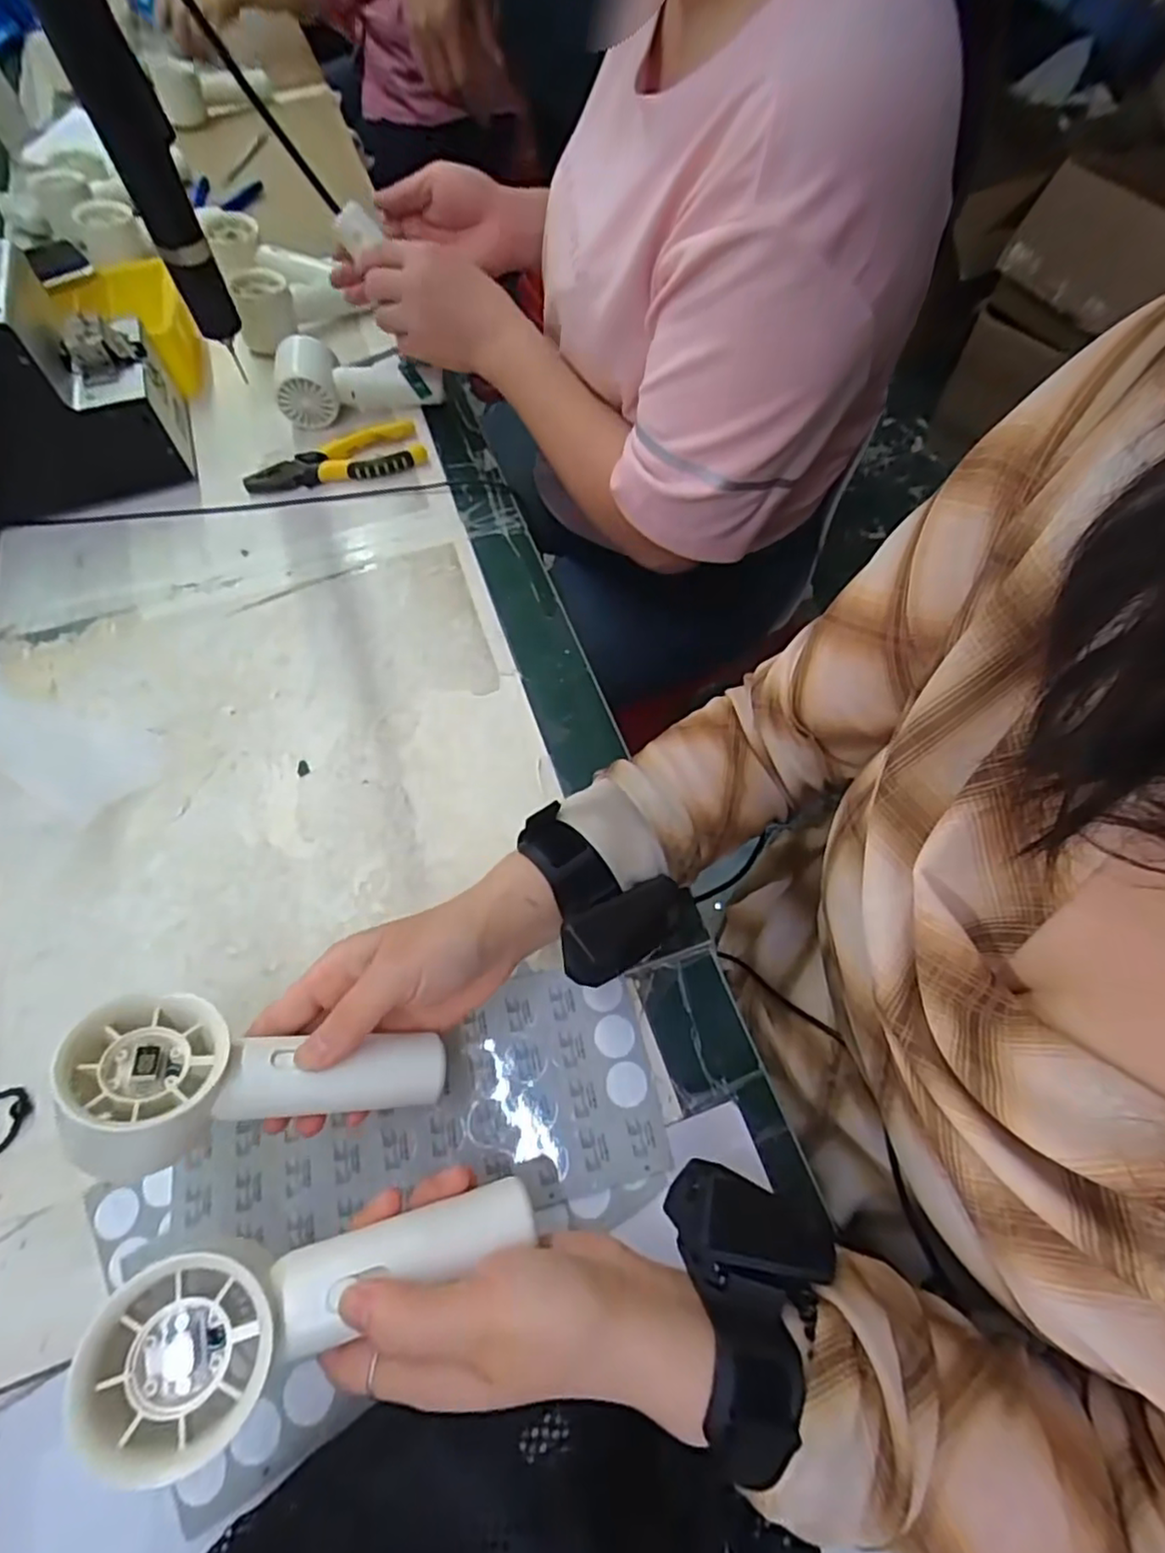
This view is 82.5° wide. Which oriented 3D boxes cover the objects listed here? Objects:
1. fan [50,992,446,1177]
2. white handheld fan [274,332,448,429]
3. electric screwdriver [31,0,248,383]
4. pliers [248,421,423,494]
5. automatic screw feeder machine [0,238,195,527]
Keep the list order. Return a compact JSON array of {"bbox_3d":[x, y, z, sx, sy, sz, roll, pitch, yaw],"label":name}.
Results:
[{"bbox_3d":[-0.132,0.127,0.282,0.147,0.031,0.061,13,58,-28],"label":"fan"},{"bbox_3d":[-0.212,-0.366,0.609,0.132,0.053,0.058,-11,62,-4],"label":"white handheld fan"},{"bbox_3d":[-0.286,-0.405,0.433,0.040,0.230,0.032,35,69,18],"label":"electric screwdriver"},{"bbox_3d":[-0.218,-0.280,0.588,0.150,0.018,0.056,-15,63,-6],"label":"pliers"},{"bbox_3d":[-0.442,-0.309,0.534,0.181,0.150,0.115,-20,64,-9],"label":"automatic screw feeder machine"}]

